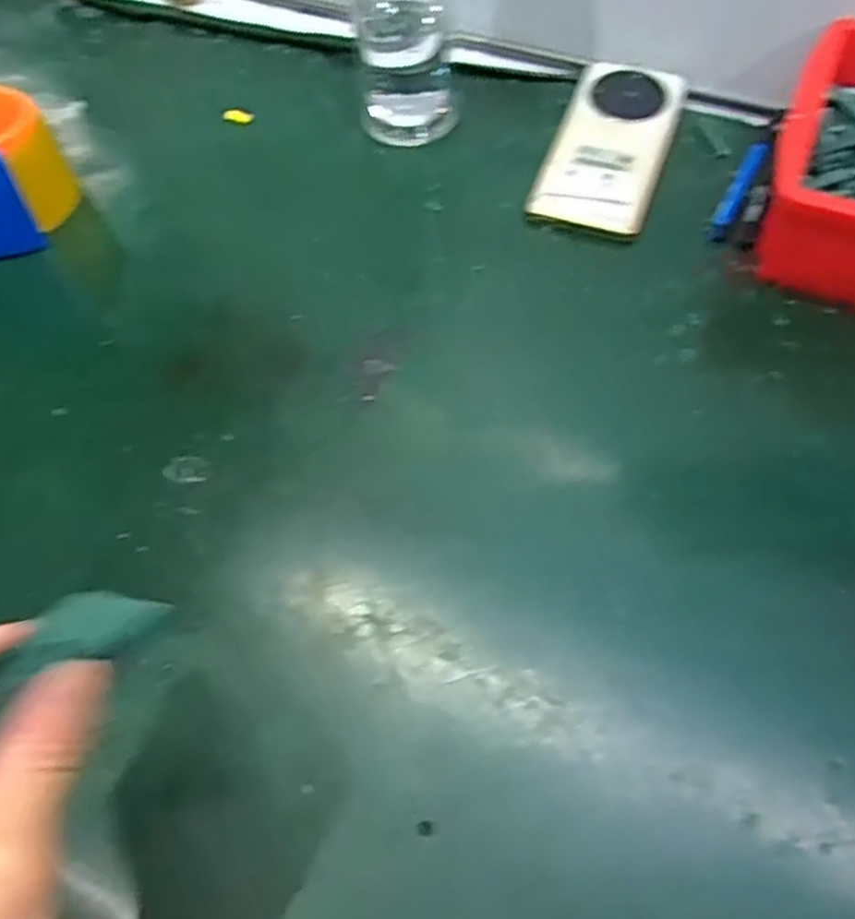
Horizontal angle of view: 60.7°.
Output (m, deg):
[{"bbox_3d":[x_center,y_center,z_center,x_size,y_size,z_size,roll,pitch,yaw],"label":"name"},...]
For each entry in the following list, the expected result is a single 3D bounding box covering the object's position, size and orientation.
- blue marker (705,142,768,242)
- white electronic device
[{"bbox_3d":[0.206,-0.180,0.487,0.014,0.013,0.096,26,64,17],"label":"blue marker"},{"bbox_3d":[0.127,-0.219,0.507,0.078,0.020,0.151,18,62,13],"label":"white electronic device"}]

